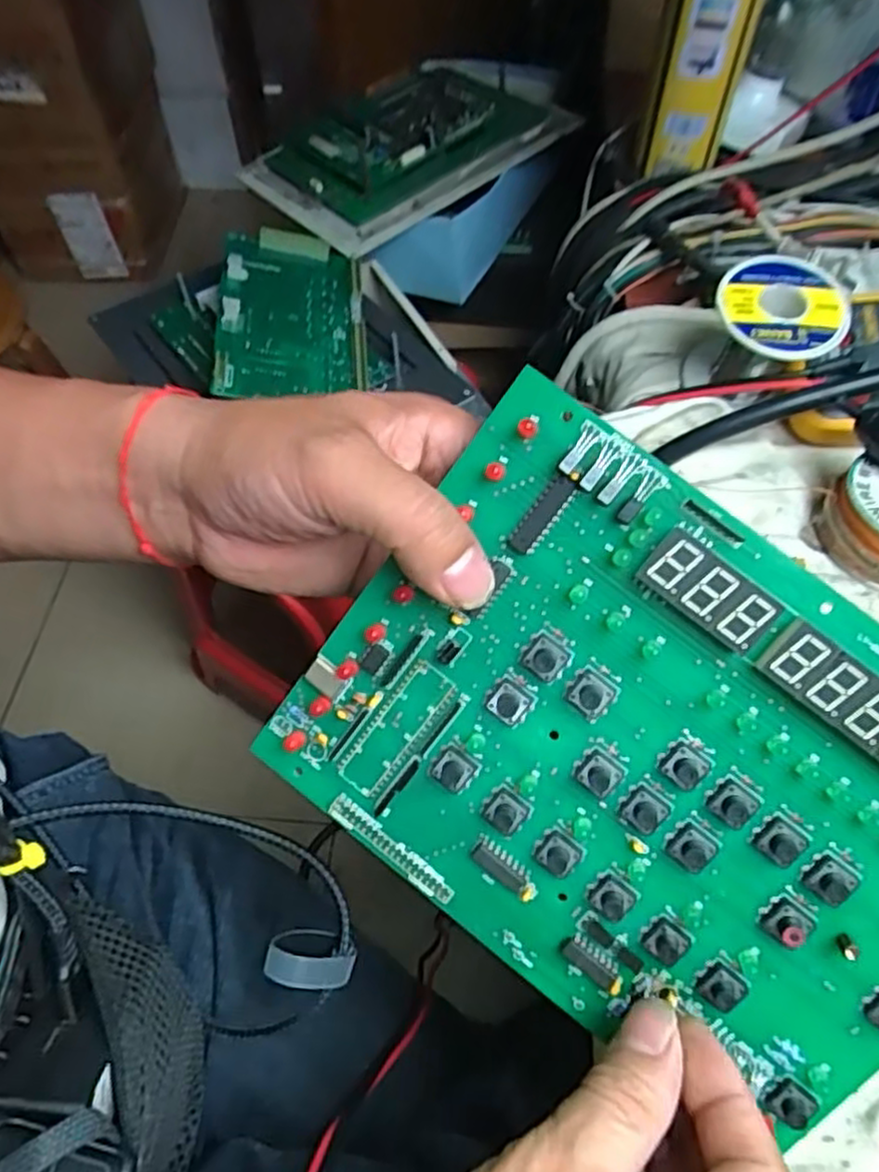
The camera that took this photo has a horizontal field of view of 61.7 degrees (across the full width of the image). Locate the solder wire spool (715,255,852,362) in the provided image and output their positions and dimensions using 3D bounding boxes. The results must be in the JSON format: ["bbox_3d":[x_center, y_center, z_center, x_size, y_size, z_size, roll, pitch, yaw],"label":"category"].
[{"bbox_3d":[0.180,-0.145,0.391,0.064,0.019,0.064,-1,72,4],"label":"solder wire spool"}]

